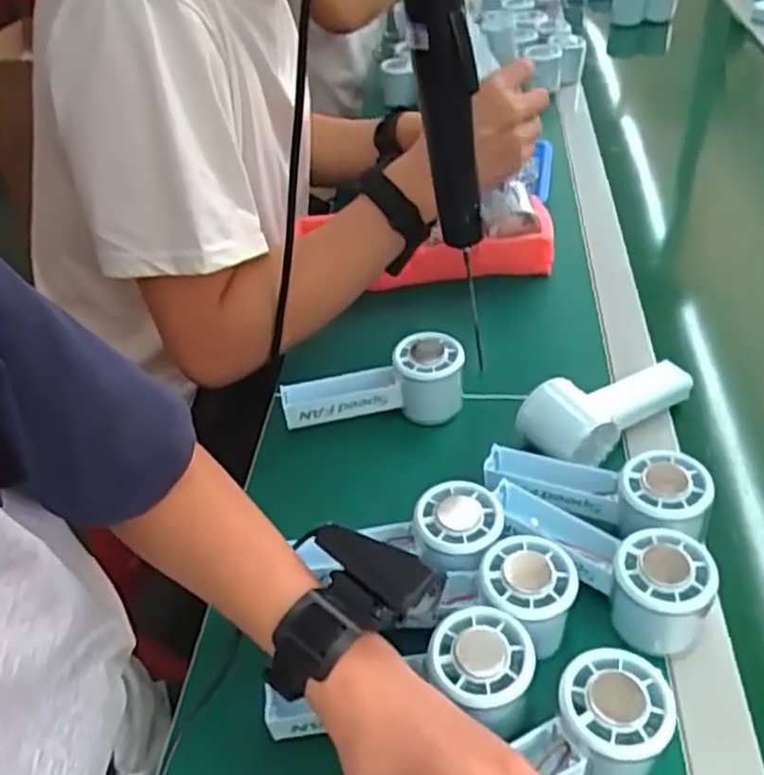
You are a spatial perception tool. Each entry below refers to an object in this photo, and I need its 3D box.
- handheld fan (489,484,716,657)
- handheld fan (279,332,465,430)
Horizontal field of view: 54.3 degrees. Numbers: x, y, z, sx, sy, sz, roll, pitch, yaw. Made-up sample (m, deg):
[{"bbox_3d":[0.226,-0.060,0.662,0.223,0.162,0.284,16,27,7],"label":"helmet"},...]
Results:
[{"bbox_3d":[0.133,0.108,0.480,0.150,0.057,0.055,25,50,29],"label":"handheld fan"},{"bbox_3d":[-0.006,0.004,0.627,0.149,0.071,0.055,-6,42,1],"label":"handheld fan"}]

